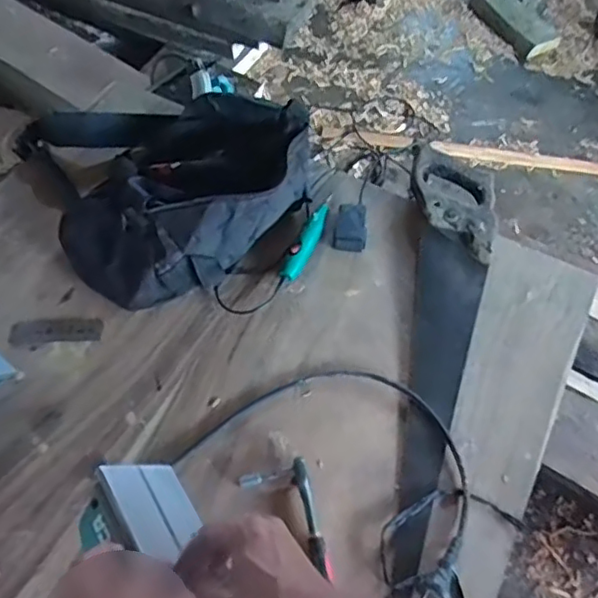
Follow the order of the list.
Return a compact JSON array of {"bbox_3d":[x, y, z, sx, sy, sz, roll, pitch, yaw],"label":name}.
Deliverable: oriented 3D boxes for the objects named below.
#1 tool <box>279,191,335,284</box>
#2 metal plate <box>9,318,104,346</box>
[{"bbox_3d":[0.017,-0.088,0.858,0.025,0.021,0.151,23,60,11],"label":"tool"},{"bbox_3d":[-0.310,0.040,0.786,0.115,0.004,0.033,-3,59,-4],"label":"metal plate"}]

